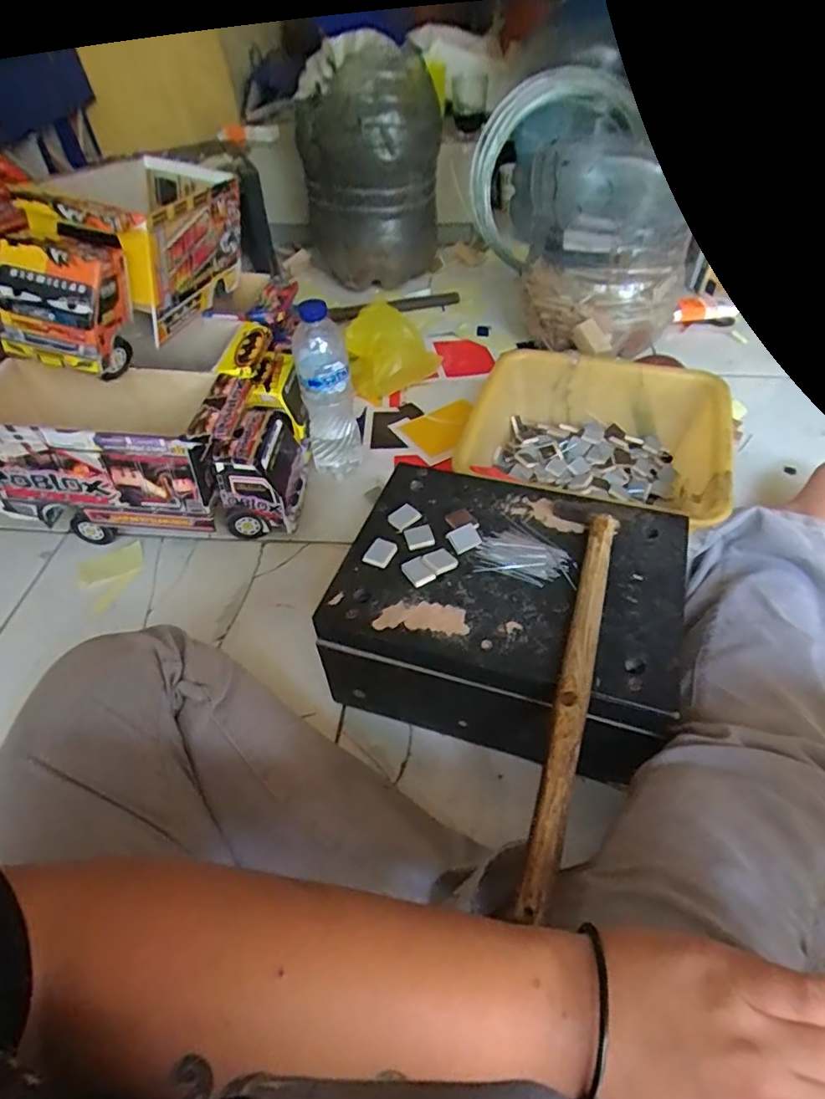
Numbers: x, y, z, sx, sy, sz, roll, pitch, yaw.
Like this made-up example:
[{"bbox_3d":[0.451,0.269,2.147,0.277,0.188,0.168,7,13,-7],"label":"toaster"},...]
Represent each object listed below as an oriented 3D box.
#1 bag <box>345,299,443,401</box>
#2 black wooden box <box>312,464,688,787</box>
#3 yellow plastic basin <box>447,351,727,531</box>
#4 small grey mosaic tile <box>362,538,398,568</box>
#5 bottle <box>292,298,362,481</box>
[{"bbox_3d":[-0.038,-0.305,0.902,0.103,0.112,0.127,33,58,29],"label":"bag"},{"bbox_3d":[0.081,0.061,0.534,0.281,0.147,0.217,12,50,15],"label":"black wooden box"},{"bbox_3d":[0.207,-0.113,0.677,0.273,0.096,0.262,14,50,16],"label":"yellow plastic basin"},{"bbox_3d":[-0.028,0.003,0.504,0.022,0.009,0.025,20,52,20],"label":"small grey mosaic tile"},{"bbox_3d":[-0.106,-0.189,0.720,0.065,0.225,0.060,-9,48,-4],"label":"bottle"}]

